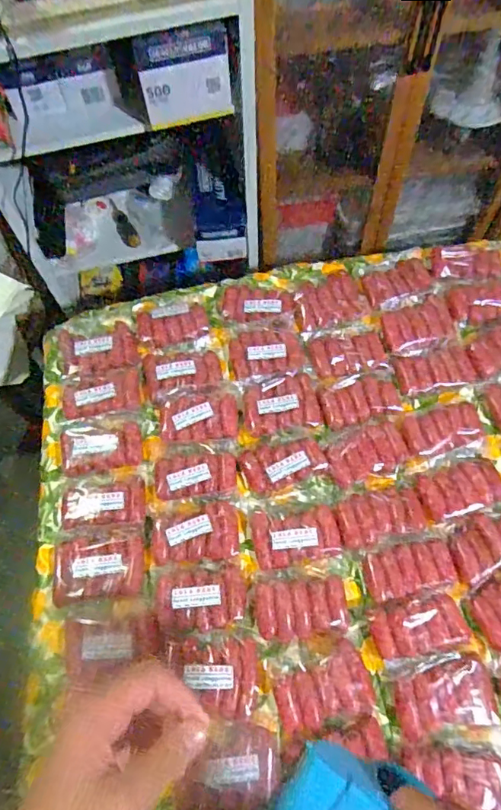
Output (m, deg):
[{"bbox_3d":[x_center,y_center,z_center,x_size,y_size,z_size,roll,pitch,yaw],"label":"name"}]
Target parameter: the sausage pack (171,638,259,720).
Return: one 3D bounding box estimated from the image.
[{"bbox_3d":[-0.051,0.379,0.700,0.121,0.025,0.094,0,65,2],"label":"sausage pack"}]

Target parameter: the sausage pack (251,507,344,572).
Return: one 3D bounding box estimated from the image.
[{"bbox_3d":[0.071,0.198,0.776,0.129,0.030,0.085,-11,65,-4],"label":"sausage pack"}]

